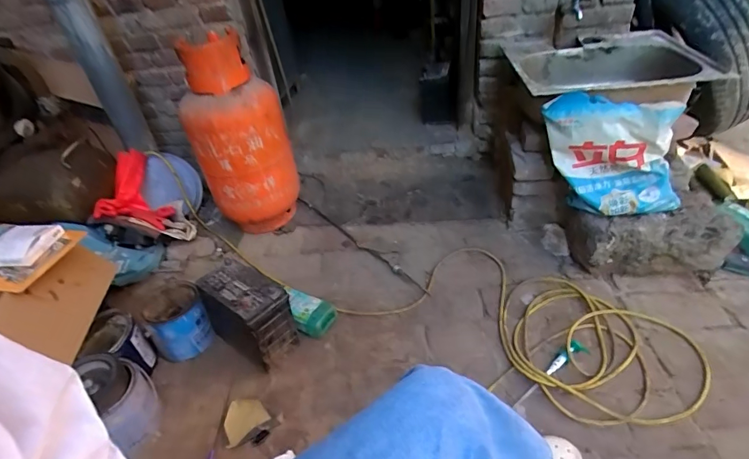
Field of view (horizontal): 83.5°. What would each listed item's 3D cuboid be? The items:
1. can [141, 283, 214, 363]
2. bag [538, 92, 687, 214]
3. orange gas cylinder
[{"bbox_3d":[-0.540,0.250,1.160,0.147,0.141,0.173,-26,42,-22],"label":"can"},{"bbox_3d":[0.621,-0.197,1.113,0.349,0.271,0.132,23,47,32],"label":"bag"},{"bbox_3d":[-0.459,-0.300,1.462,0.305,0.646,0.310,-16,39,-11],"label":"orange gas cylinder"}]

